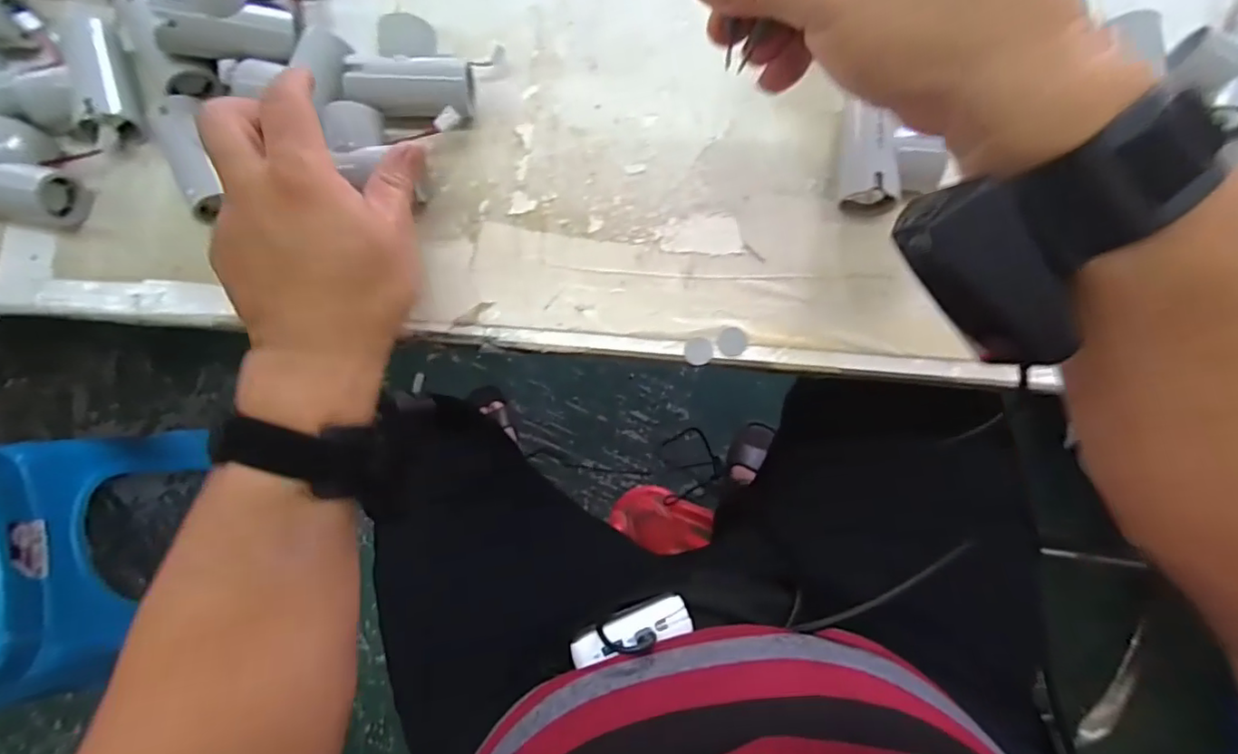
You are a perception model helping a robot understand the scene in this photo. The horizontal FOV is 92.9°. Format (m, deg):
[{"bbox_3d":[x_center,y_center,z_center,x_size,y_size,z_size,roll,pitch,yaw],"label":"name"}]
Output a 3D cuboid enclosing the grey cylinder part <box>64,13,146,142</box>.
[{"bbox_3d":[-0.337,-0.194,0.379,0.034,0.034,0.081,-21,80,-3],"label":"grey cylinder part"}]

